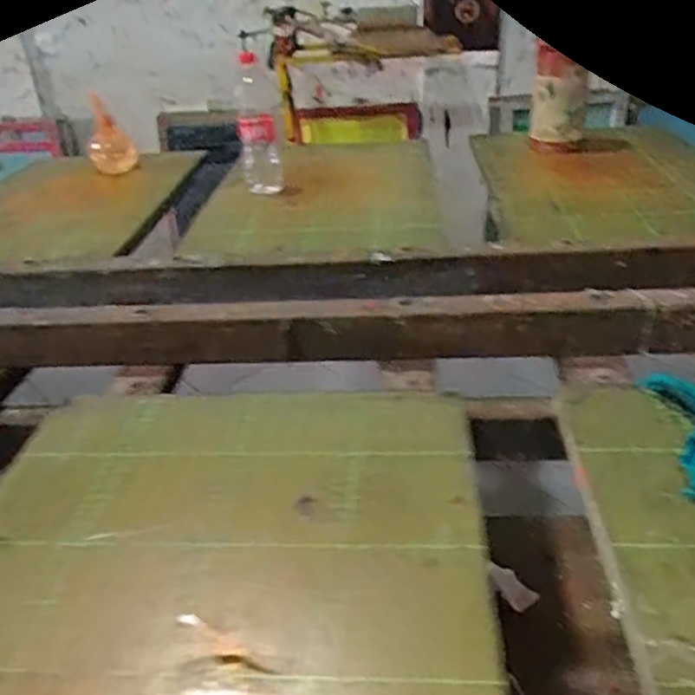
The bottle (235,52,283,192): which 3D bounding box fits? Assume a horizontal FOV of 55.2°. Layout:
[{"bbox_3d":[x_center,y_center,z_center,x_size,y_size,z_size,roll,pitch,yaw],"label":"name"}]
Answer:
[{"bbox_3d":[-0.158,-0.383,1.166,0.066,0.233,0.055,-8,31,-4],"label":"bottle"}]

